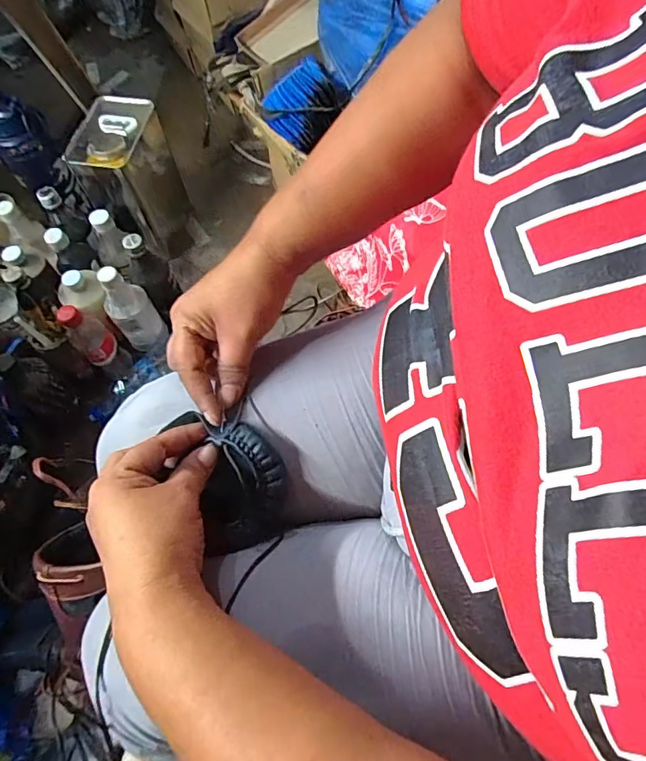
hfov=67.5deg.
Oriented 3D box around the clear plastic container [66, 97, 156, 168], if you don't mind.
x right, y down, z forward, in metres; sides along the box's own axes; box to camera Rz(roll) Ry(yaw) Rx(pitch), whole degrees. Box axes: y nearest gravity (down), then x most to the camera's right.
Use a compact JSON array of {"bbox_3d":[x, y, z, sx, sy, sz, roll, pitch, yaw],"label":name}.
[{"bbox_3d":[-0.355,-0.407,0.787,0.102,0.019,0.149,16,70,5],"label":"clear plastic container"}]

